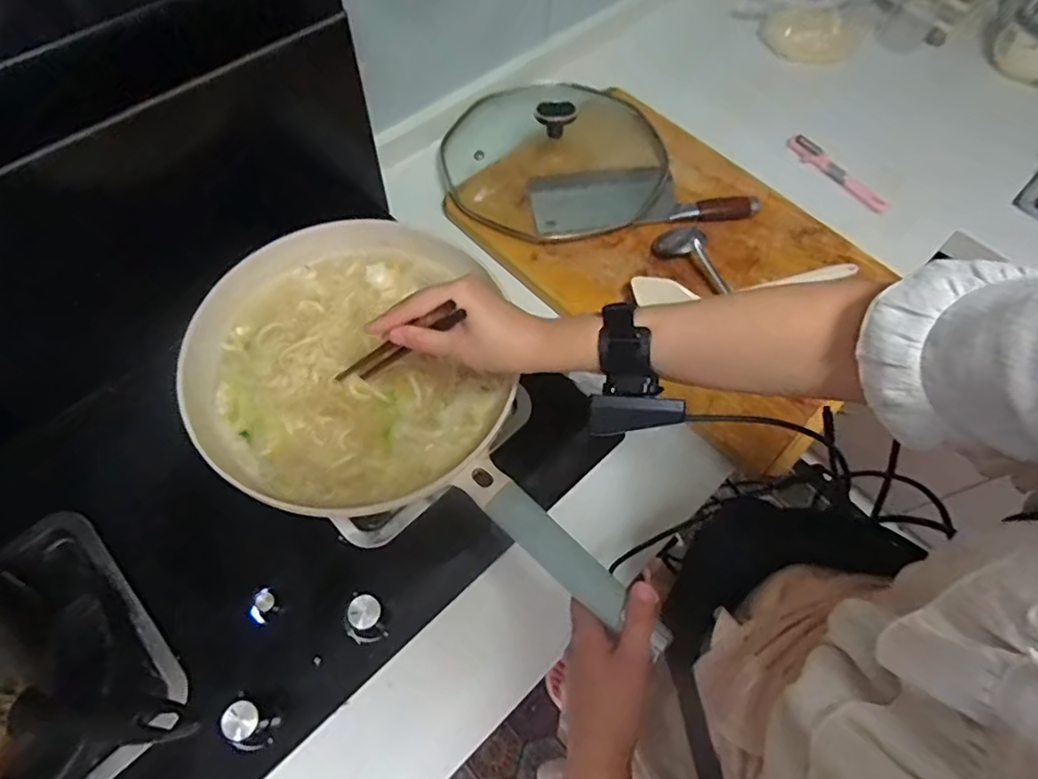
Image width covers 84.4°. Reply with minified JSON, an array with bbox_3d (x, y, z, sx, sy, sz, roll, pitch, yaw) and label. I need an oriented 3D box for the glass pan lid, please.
[{"bbox_3d":[0.049,-0.330,0.782,0.298,0.091,0.253,-5,64,-5],"label":"glass pan lid"}]

